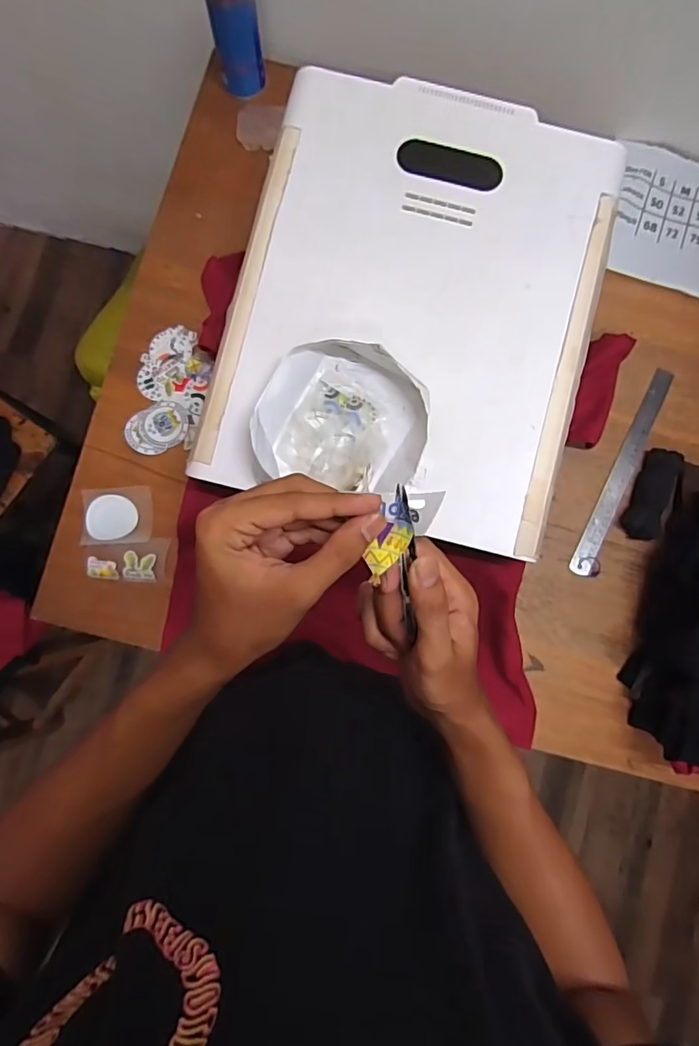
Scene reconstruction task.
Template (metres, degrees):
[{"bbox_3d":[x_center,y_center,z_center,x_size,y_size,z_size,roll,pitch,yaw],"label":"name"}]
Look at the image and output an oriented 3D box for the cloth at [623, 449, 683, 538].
[{"bbox_3d":[0.425,-0.039,0.728,0.049,0.036,0.127,23,85,0],"label":"cloth"}]

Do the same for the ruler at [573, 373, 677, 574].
[{"bbox_3d":[0.390,-0.075,0.749,0.033,0.008,0.321,25,85,0],"label":"ruler"}]

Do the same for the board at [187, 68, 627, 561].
[{"bbox_3d":[0.076,-0.251,0.594,0.394,0.022,0.497,15,85,0],"label":"board"}]

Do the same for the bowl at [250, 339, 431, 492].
[{"bbox_3d":[-0.008,-0.117,0.559,0.179,0.041,0.164,6,85,-1],"label":"bowl"}]

